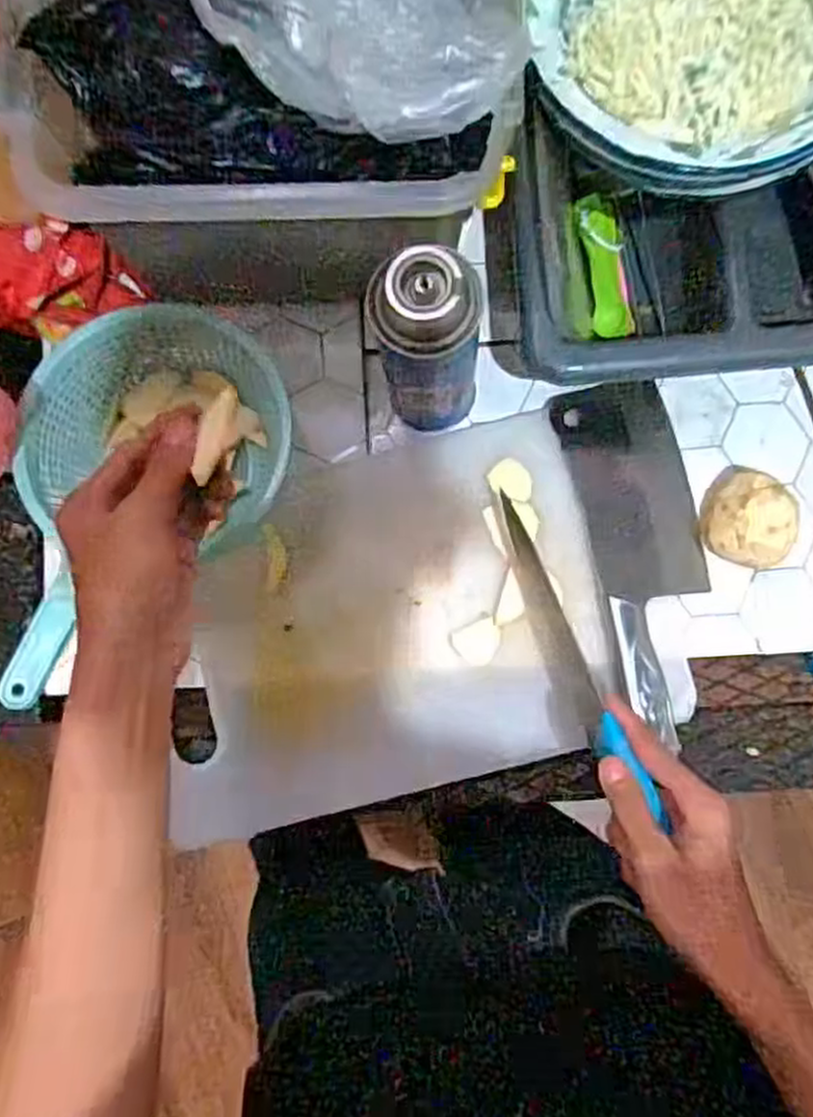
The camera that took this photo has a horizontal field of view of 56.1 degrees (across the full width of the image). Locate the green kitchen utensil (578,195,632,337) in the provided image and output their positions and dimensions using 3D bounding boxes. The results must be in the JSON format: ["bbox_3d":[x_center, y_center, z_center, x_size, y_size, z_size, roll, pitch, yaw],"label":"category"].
[{"bbox_3d":[0.145,-0.211,0.558,0.030,0.023,0.100,-8,88,3],"label":"green kitchen utensil"}]

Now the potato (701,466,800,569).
[{"bbox_3d":[0.246,-0.030,0.541,0.059,0.042,0.063,0,83,1],"label":"potato"}]

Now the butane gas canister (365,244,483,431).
[{"bbox_3d":[0.016,-0.134,0.496,0.063,0.172,0.061,-6,83,0],"label":"butane gas canister"}]

